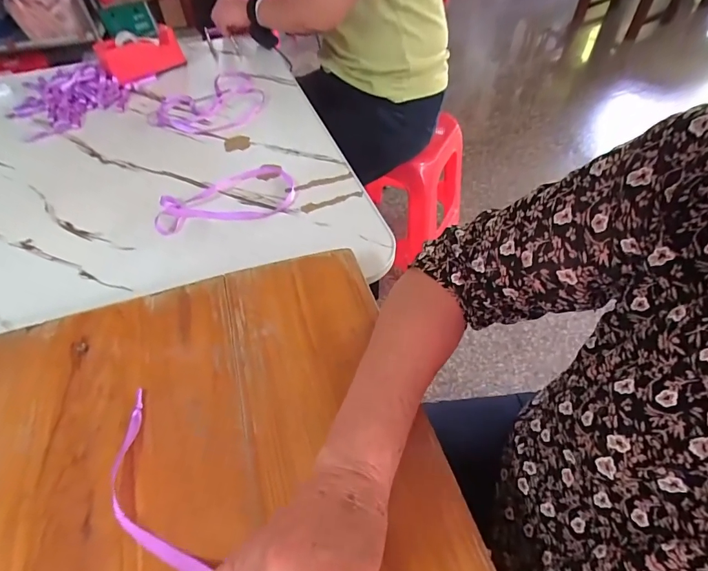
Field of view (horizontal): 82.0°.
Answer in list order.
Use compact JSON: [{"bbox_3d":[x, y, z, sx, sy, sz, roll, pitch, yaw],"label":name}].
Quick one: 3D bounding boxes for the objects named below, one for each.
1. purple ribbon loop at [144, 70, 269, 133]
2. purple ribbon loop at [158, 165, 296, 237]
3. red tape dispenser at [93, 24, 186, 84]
[{"bbox_3d":[-0.256,-0.350,0.754,0.194,0.010,0.222,3,51,5],"label":"purple ribbon loop"},{"bbox_3d":[-0.174,-0.116,0.564,0.192,0.012,0.106,-26,54,-18],"label":"purple ribbon loop"},{"bbox_3d":[-0.412,-0.454,0.797,0.145,0.071,0.030,-32,56,-22],"label":"red tape dispenser"}]

